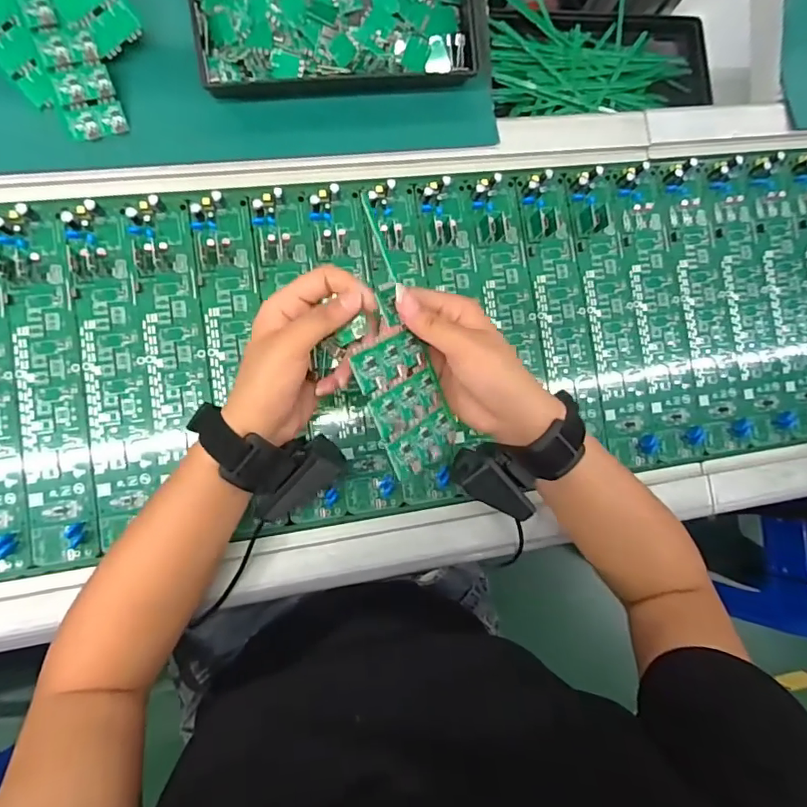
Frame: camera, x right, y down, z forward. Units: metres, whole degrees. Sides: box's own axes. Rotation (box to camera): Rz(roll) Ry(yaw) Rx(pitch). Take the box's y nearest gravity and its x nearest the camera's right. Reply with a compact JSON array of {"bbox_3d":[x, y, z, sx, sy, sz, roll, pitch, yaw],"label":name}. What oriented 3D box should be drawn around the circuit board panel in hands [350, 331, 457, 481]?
[{"bbox_3d":[0.004,-0.002,0.323,0.064,0.004,0.079,-30,103,-45],"label":"circuit board panel in hands"}]

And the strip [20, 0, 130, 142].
[{"bbox_3d":[-0.269,-0.289,0.400,0.045,0.004,0.162,-24,104,-9],"label":"strip"}]

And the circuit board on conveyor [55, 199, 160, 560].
[{"bbox_3d":[-0.234,-0.027,0.416,0.051,0.014,0.265,-9,89,-9],"label":"circuit board on conveyor"}]

